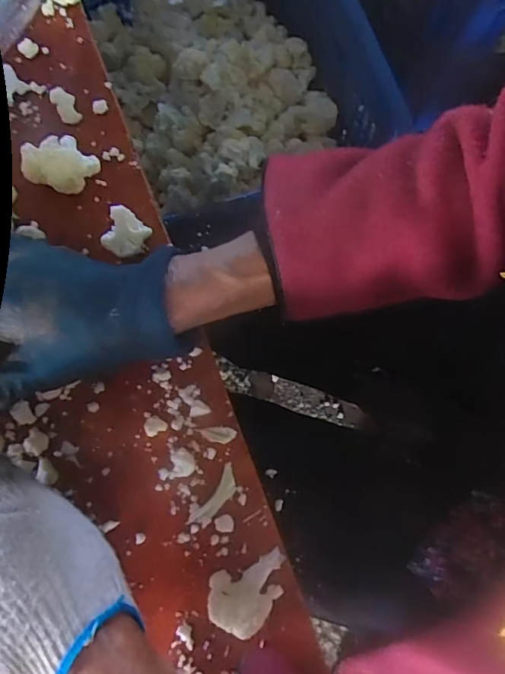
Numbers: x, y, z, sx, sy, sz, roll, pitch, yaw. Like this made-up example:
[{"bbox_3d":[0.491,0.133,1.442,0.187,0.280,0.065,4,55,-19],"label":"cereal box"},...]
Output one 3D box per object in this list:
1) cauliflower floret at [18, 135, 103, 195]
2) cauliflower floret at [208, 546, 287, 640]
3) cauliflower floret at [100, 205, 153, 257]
[{"bbox_3d":[-0.131,-0.118,0.336,0.043,0.031,0.041,0,79,1],"label":"cauliflower floret"},{"bbox_3d":[-0.001,0.148,0.283,0.049,0.018,0.033,-20,79,-3],"label":"cauliflower floret"},{"bbox_3d":[-0.084,-0.067,0.326,0.025,0.028,0.027,0,79,1],"label":"cauliflower floret"}]

